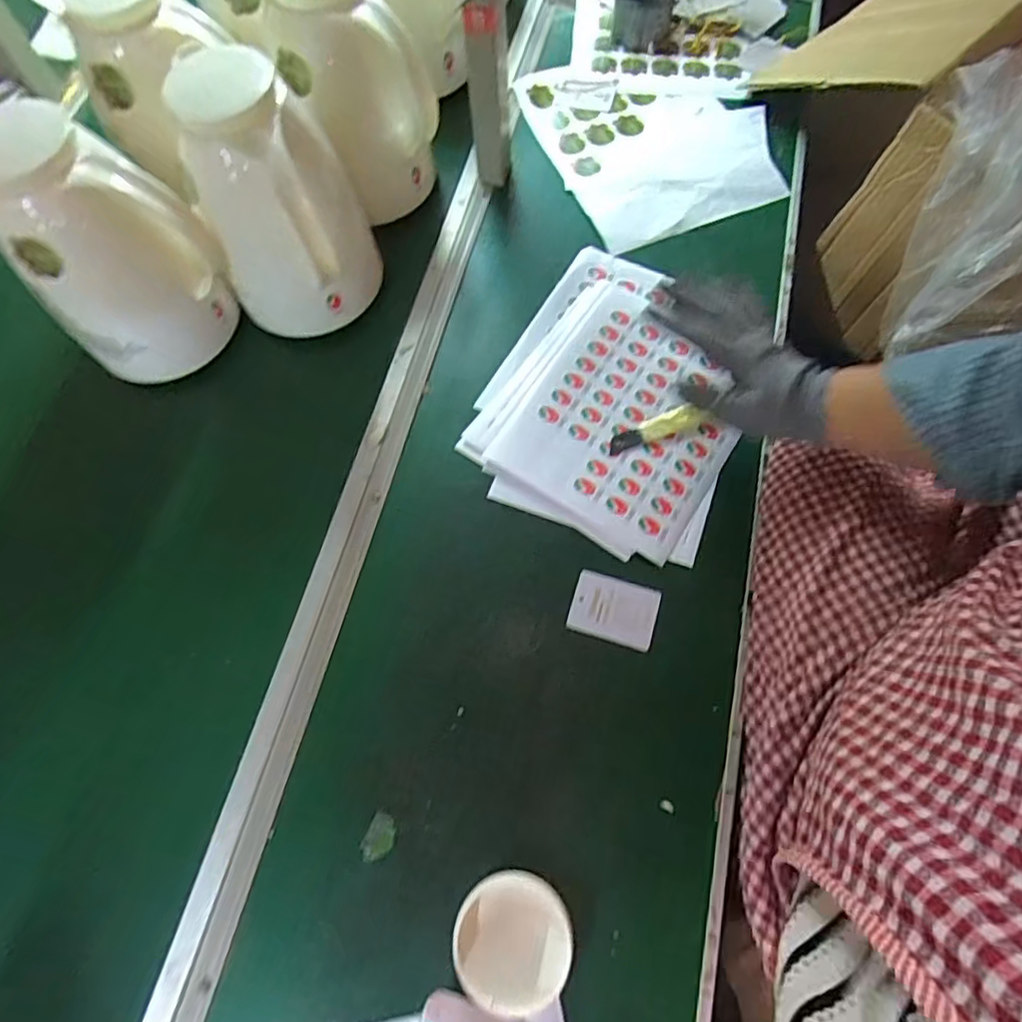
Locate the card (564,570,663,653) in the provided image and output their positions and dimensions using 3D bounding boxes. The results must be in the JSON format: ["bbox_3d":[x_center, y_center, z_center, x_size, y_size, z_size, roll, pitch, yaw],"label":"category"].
[{"bbox_3d":[0.086,0.081,0.507,0.068,0.004,0.052,16,70,8],"label":"card"}]

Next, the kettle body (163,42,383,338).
[{"bbox_3d":[-0.205,-0.262,0.548,0.123,0.196,0.119,7,69,5],"label":"kettle body"}]

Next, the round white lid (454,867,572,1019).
[{"bbox_3d":[0.002,0.295,0.422,0.079,0.019,0.077,-1,68,2],"label":"round white lid"}]

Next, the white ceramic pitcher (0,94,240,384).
[{"bbox_3d":[-0.344,-0.217,0.525,0.139,0.195,0.134,-1,68,2],"label":"white ceramic pitcher"}]

